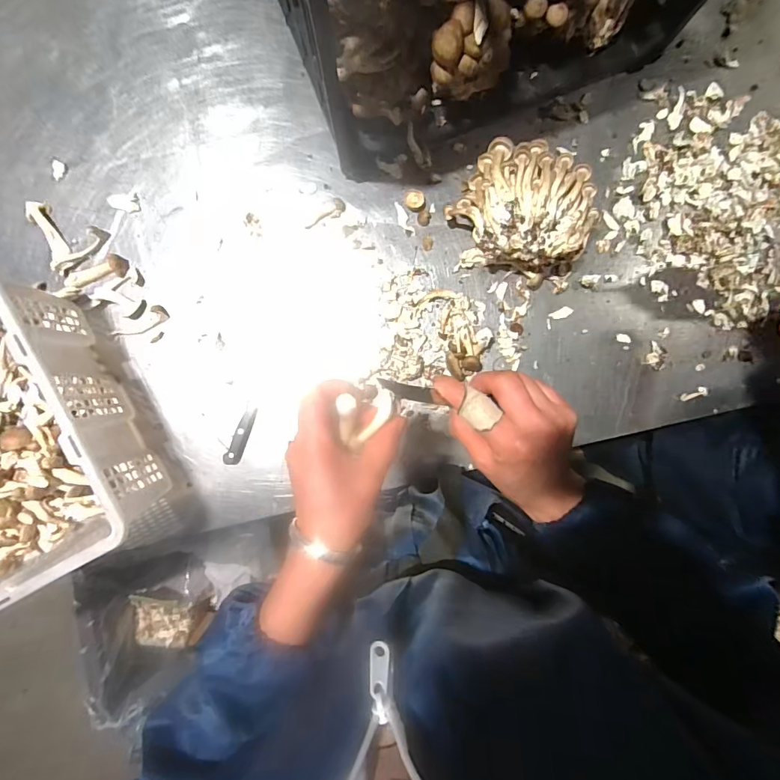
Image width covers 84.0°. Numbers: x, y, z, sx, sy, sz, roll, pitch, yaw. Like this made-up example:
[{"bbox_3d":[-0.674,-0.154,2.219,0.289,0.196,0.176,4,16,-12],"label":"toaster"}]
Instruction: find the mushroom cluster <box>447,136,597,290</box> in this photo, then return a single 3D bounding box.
[{"bbox_3d":[0.174,-0.230,0.564,0.178,0.102,0.146,21,93,-3],"label":"mushroom cluster"}]

